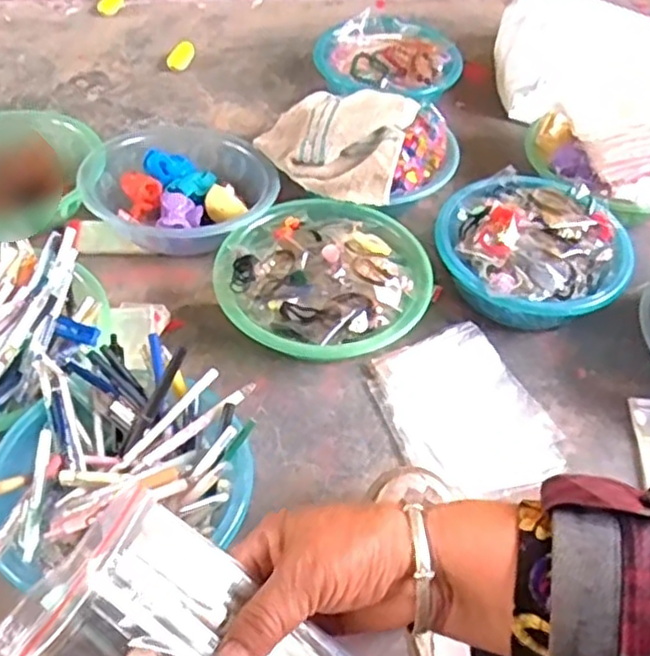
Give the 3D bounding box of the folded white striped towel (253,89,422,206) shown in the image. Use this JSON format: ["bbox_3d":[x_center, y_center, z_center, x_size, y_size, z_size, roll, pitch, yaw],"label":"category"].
[{"bbox_3d":[0.012,-0.258,0.948,0.189,0.057,0.209,13,49,7],"label":"folded white striped towel"}]

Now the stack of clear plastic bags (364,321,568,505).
[{"bbox_3d":[0.150,0.089,0.766,0.161,0.022,0.195,-16,52,-17],"label":"stack of clear plastic bags"}]

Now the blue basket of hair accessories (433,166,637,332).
[{"bbox_3d":[0.243,-0.087,0.860,0.220,0.099,0.203,2,49,-2],"label":"blue basket of hair accessories"}]

